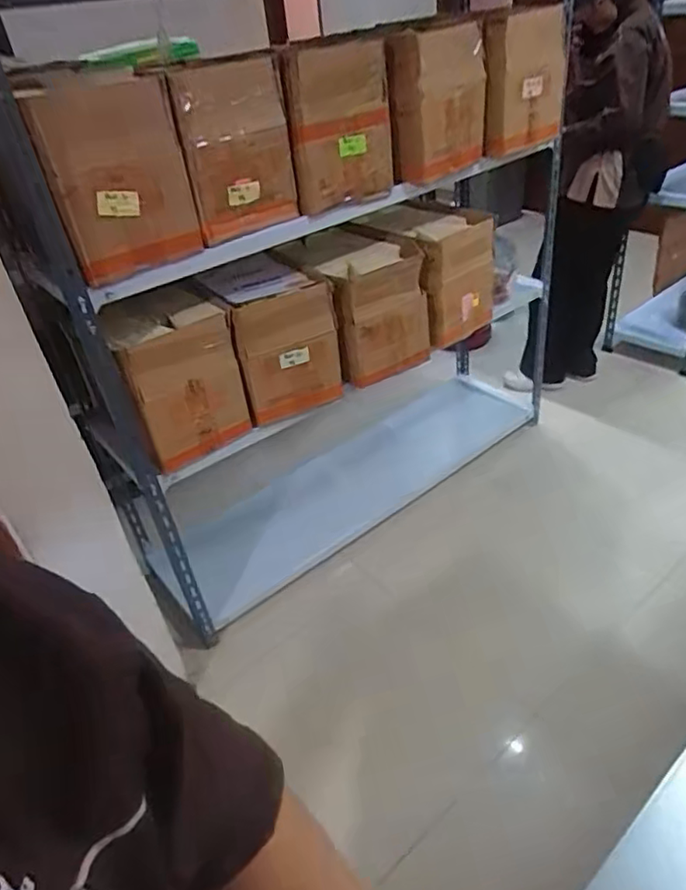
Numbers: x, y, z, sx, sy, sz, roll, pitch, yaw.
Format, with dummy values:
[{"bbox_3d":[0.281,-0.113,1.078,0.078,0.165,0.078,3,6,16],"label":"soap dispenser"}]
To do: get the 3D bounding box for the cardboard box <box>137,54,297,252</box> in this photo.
[{"bbox_3d":[-0.251,-0.646,1.312,0.225,0.318,0.229,-23,39,-19],"label":"cardboard box"}]

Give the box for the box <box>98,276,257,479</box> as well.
[{"bbox_3d":[-0.405,-0.184,1.482,0.256,0.331,0.319,-21,38,-17],"label":"box"}]

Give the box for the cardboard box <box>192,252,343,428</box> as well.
[{"bbox_3d":[-0.194,-0.288,1.594,0.247,0.304,0.410,-21,38,-17],"label":"cardboard box"}]

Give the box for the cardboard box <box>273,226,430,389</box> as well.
[{"bbox_3d":[0.031,-0.401,1.697,0.263,0.309,0.392,-22,39,-18],"label":"cardboard box"}]

